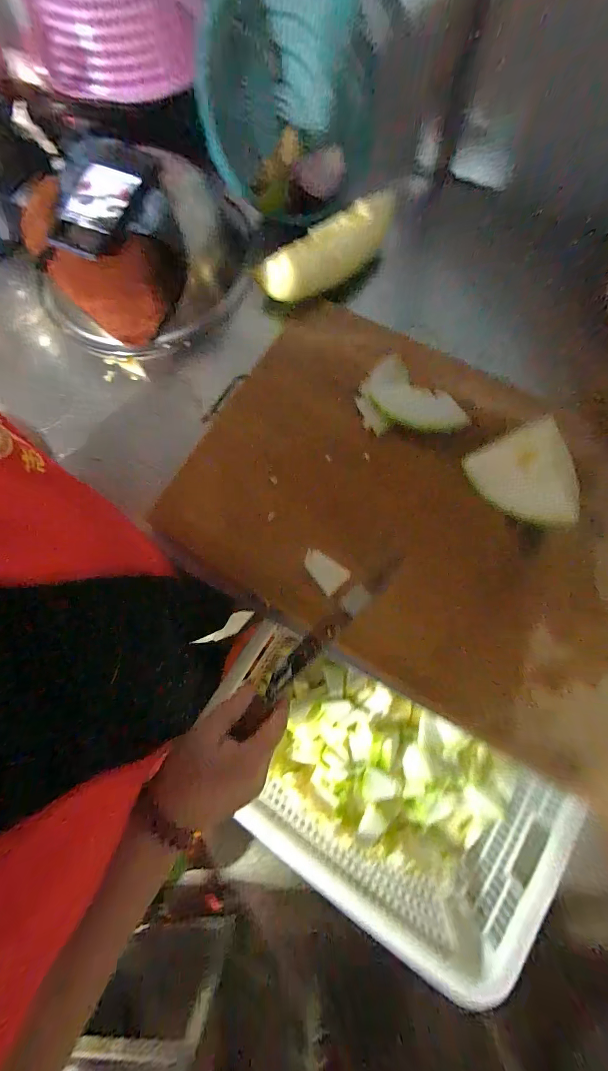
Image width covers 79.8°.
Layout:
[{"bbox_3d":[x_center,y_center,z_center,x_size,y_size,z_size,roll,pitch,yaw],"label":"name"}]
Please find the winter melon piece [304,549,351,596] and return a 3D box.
[{"bbox_3d":[0.026,0.044,0.466,0.038,0.021,0.058,-41,78,-8],"label":"winter melon piece"}]

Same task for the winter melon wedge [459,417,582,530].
[{"bbox_3d":[0.257,-0.059,0.431,0.091,0.075,0.120,-19,75,-3],"label":"winter melon wedge"}]

